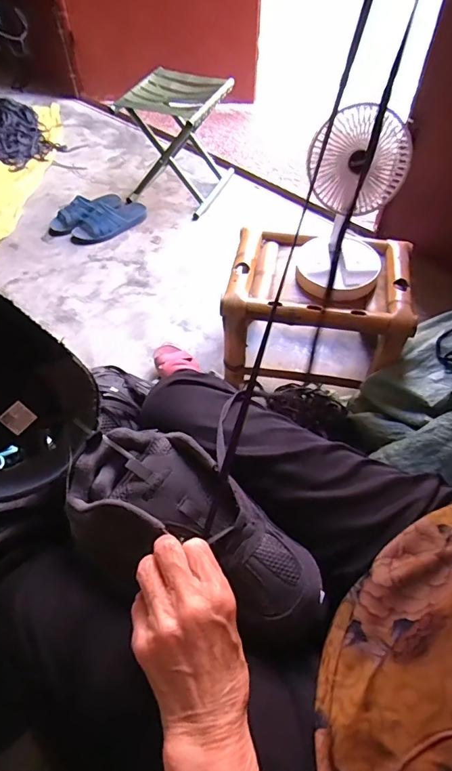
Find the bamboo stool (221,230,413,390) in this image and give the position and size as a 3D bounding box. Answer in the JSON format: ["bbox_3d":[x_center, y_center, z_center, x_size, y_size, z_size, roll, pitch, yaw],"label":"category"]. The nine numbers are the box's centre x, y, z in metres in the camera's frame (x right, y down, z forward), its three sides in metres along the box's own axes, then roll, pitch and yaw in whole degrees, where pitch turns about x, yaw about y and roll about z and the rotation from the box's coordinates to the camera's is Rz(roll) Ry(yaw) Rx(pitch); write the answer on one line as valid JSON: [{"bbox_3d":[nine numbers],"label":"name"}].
[{"bbox_3d":[0.185,-0.164,0.944,0.344,0.239,0.244,8,54,6],"label":"bamboo stool"}]

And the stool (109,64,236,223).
[{"bbox_3d":[-0.146,-0.774,1.400,0.273,0.313,0.279,18,56,14],"label":"stool"}]

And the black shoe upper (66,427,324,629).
[{"bbox_3d":[-0.028,0.125,0.385,0.237,0.062,0.125,28,57,4],"label":"black shoe upper"}]

